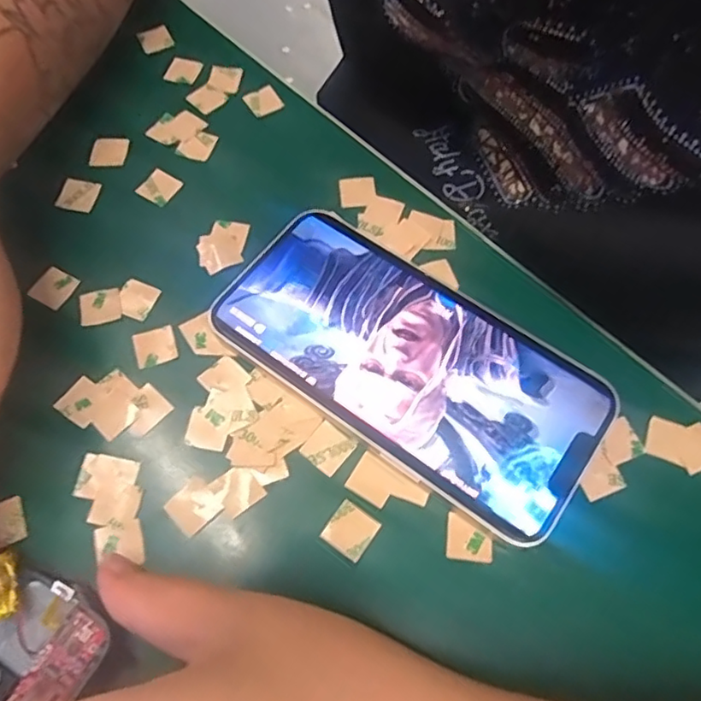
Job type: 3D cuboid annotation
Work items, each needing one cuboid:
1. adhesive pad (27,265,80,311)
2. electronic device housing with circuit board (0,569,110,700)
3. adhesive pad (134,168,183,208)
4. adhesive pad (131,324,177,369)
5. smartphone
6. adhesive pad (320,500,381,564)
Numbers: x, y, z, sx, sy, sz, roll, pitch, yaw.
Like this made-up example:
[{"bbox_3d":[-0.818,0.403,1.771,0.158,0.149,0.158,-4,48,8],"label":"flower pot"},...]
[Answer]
[{"bbox_3d":[-0.119,-0.026,0.238,0.016,0.004,0.015,27,67,11],"label":"adhesive pad"},{"bbox_3d":[-0.095,0.089,0.179,0.038,0.009,0.036,33,69,14],"label":"electronic device housing with circuit board"},{"bbox_3d":[-0.084,-0.072,0.262,0.016,0.004,0.016,31,72,12],"label":"adhesive pad"},{"bbox_3d":[-0.075,-0.002,0.228,0.015,0.004,0.015,-18,66,-9],"label":"adhesive pad"},{"bbox_3d":[0.022,0.003,0.225,0.143,0.008,0.072,34,69,14],"label":"smartphone"},{"bbox_3d":[0.000,0.060,0.201,0.015,0.004,0.015,34,69,14],"label":"adhesive pad"}]

